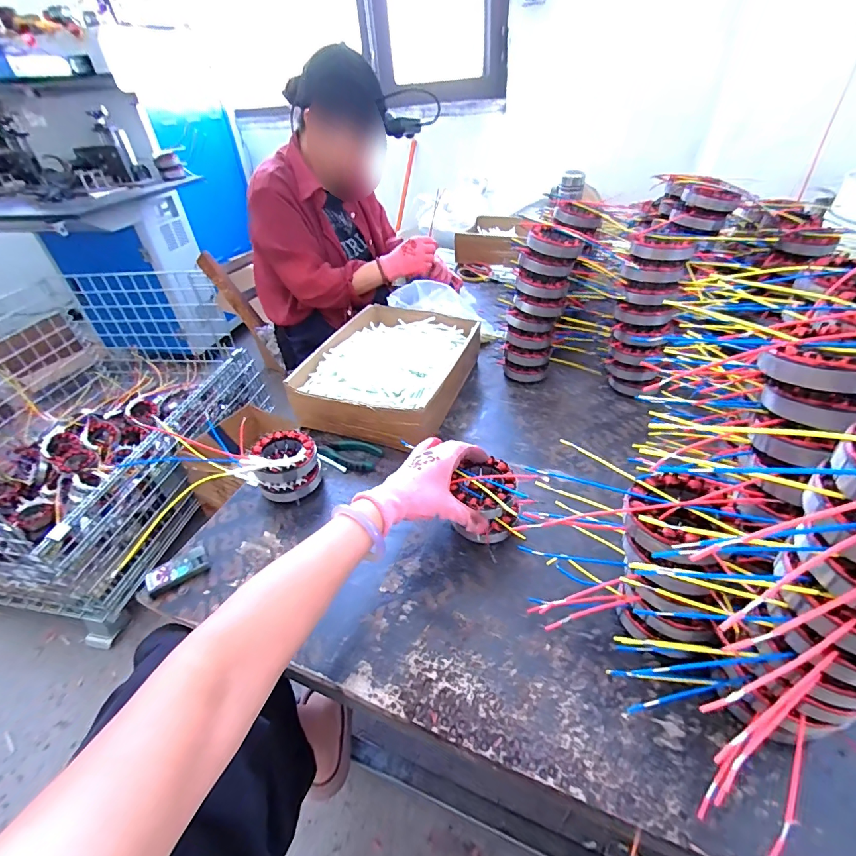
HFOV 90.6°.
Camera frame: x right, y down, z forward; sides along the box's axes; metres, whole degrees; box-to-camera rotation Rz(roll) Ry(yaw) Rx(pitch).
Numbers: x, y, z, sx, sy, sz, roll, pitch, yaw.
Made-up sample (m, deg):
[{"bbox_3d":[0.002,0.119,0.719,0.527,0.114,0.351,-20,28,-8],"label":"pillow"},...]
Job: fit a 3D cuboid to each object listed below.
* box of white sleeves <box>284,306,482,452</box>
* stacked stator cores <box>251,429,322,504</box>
[{"bbox_3d":[-0.057,-0.111,0.770,0.238,0.091,0.338,12,42,20],"label":"box of white sleeves"},{"bbox_3d":[-0.199,0.050,0.598,0.086,0.068,0.082,-22,42,-19],"label":"stacked stator cores"}]

